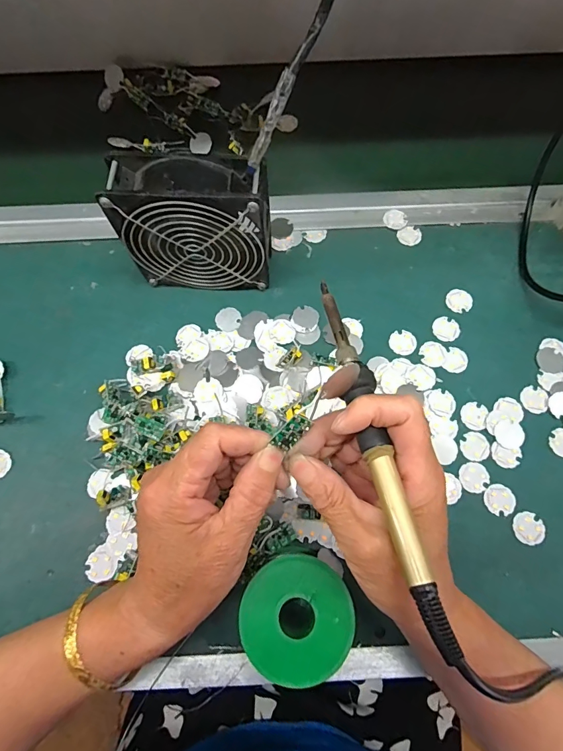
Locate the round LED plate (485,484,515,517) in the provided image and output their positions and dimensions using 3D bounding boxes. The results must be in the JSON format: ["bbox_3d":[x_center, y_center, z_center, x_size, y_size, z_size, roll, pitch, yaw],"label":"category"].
[{"bbox_3d":[0.177,0.101,0.319,0.024,0.004,0.023,0,72,0],"label":"round LED plate"}]

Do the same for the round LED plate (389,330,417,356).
[{"bbox_3d":[0.112,-0.031,0.362,0.024,0.004,0.025,0,72,0],"label":"round LED plate"}]

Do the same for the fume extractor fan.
[{"bbox_3d":[-0.068,-0.122,0.333,0.118,0.117,0.047,3,73,1],"label":"fume extractor fan"}]

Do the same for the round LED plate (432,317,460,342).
[{"bbox_3d":[0.153,-0.043,0.365,0.024,0.004,0.024,0,72,0],"label":"round LED plate"}]

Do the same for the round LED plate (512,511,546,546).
[{"bbox_3d":[0.196,0.121,0.312,0.023,0.004,0.025,0,72,0],"label":"round LED plate"}]

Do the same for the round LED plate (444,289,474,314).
[{"bbox_3d":[0.169,-0.072,0.374,0.024,0.004,0.024,0,72,0],"label":"round LED plate"}]

